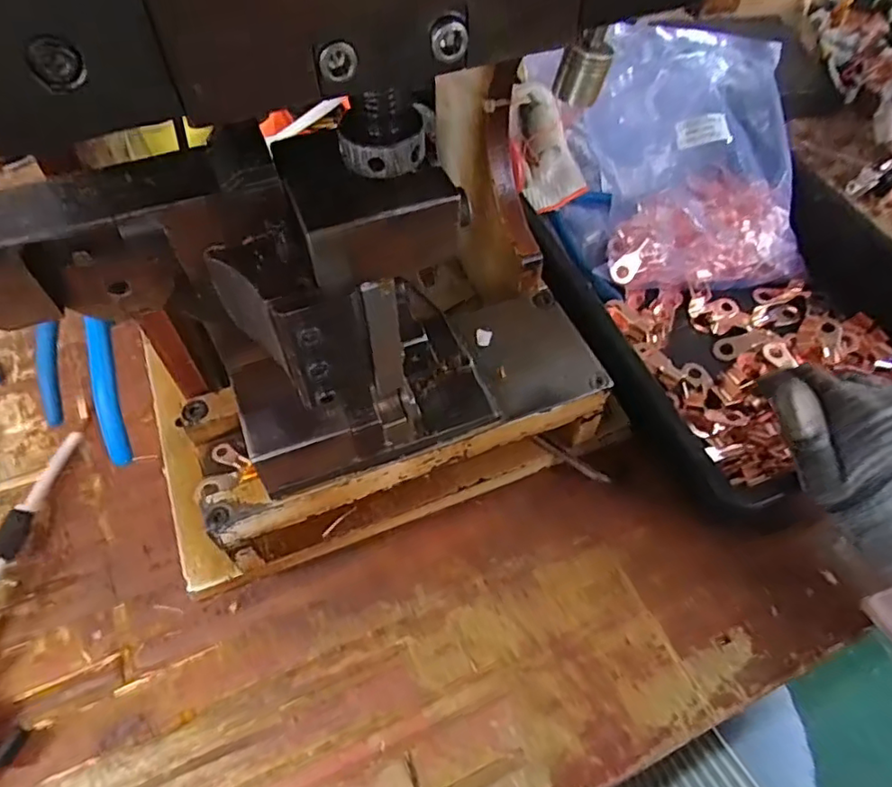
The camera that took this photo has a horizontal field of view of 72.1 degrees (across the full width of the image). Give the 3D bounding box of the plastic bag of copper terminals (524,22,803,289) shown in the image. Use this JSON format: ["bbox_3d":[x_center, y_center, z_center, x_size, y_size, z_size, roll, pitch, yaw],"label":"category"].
[{"bbox_3d":[0.209,-0.209,0.545,0.189,0.070,0.241,1,74,0],"label":"plastic bag of copper terminals"}]

